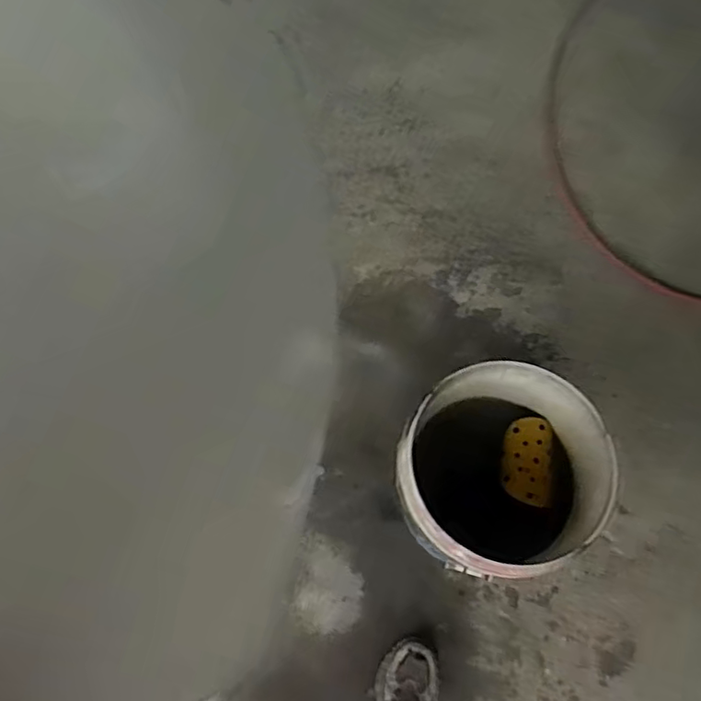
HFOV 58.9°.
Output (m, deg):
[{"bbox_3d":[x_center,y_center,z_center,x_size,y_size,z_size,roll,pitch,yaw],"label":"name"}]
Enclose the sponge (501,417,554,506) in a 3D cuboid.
[{"bbox_3d":[0.300,0.185,1.042,0.082,0.032,0.143,9,69,3],"label":"sponge"}]

